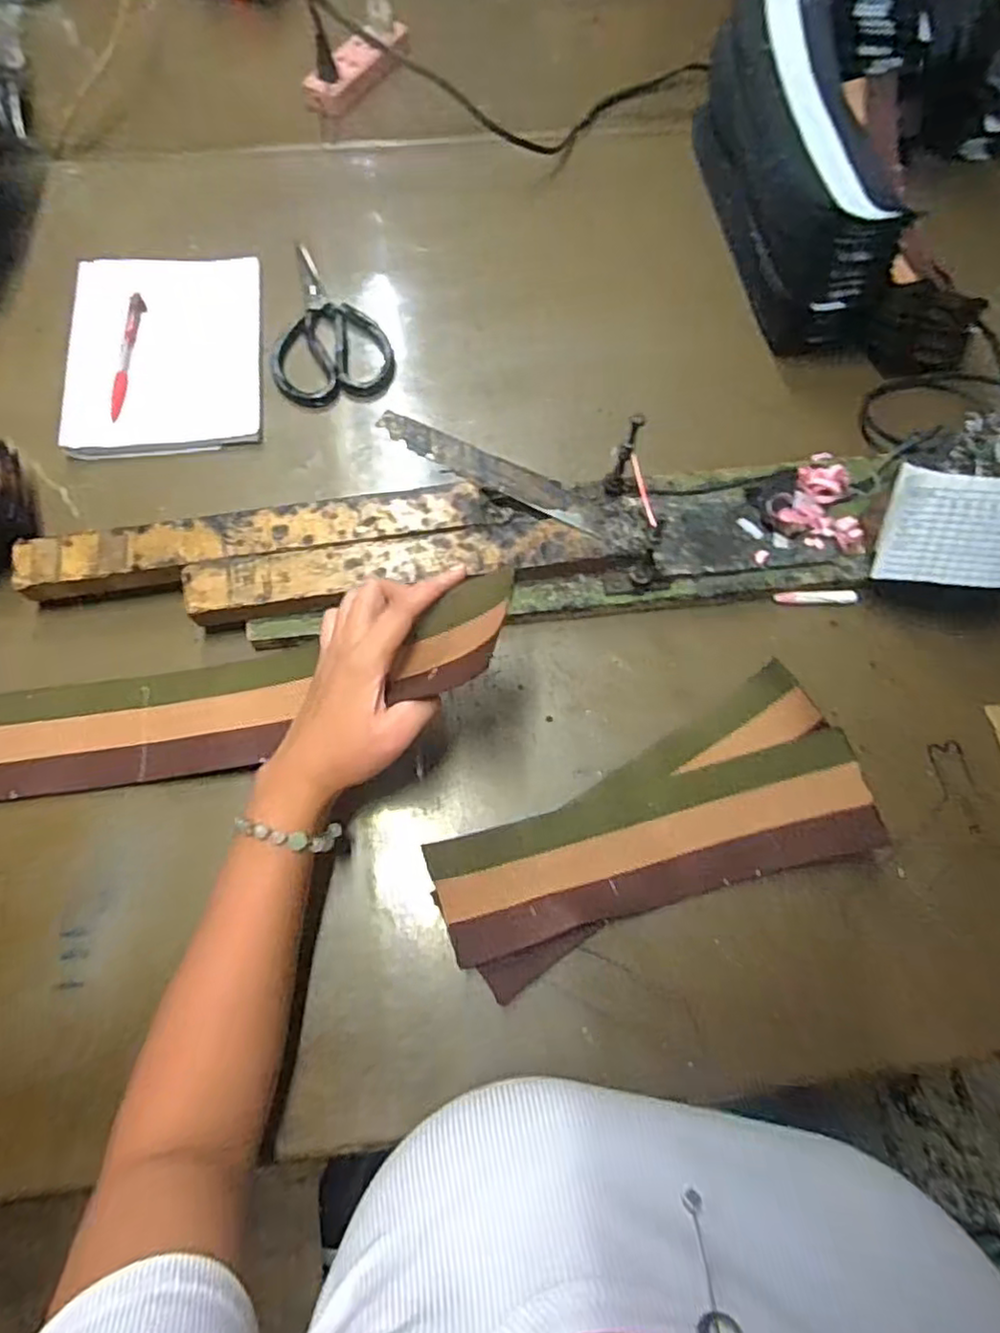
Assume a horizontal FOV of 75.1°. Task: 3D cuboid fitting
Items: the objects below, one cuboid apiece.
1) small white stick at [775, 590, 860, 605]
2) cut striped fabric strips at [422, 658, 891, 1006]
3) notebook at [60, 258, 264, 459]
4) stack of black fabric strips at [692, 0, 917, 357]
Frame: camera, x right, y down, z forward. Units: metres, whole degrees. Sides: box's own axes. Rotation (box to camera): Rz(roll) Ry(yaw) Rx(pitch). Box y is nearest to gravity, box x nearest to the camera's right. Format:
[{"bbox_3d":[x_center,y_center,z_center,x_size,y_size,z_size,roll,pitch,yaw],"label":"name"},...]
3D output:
[{"bbox_3d":[0.240,-0.053,0.491,0.064,0.007,0.010,-2,70,-1],"label":"small white stick"},{"bbox_3d":[0.092,0.106,0.413,0.271,0.043,0.122,-22,72,-9],"label":"cut striped fabric strips"},{"bbox_3d":[-0.284,-0.273,0.558,0.153,0.014,0.204,-5,72,-9],"label":"notebook"},{"bbox_3d":[0.261,-0.439,0.577,0.094,0.116,0.315,-5,70,-3],"label":"stack of black fabric strips"}]

